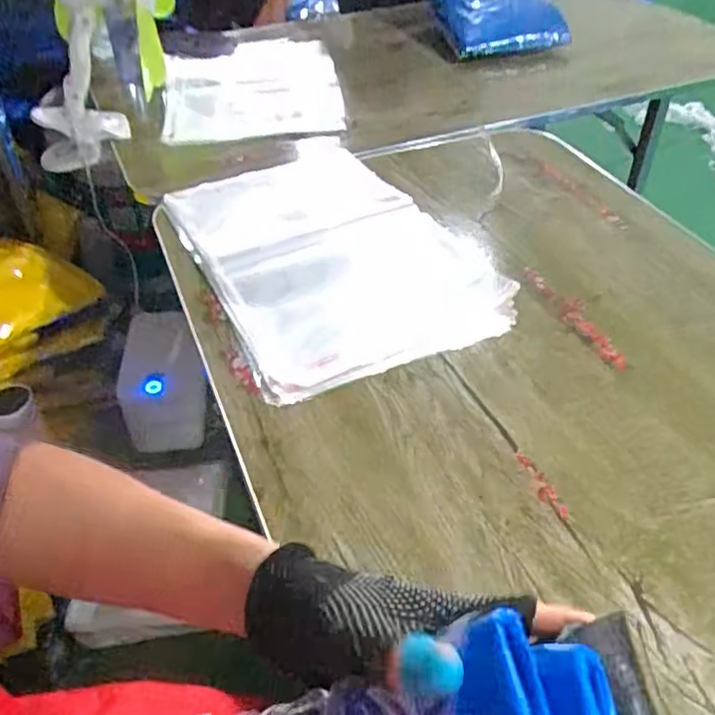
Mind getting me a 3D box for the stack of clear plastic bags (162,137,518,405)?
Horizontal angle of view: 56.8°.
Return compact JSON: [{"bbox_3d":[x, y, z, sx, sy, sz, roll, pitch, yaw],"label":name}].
[{"bbox_3d":[-0.036,-0.129,0.771,0.295,0.032,0.412,-19,46,-19],"label":"stack of clear plastic bags"}]

